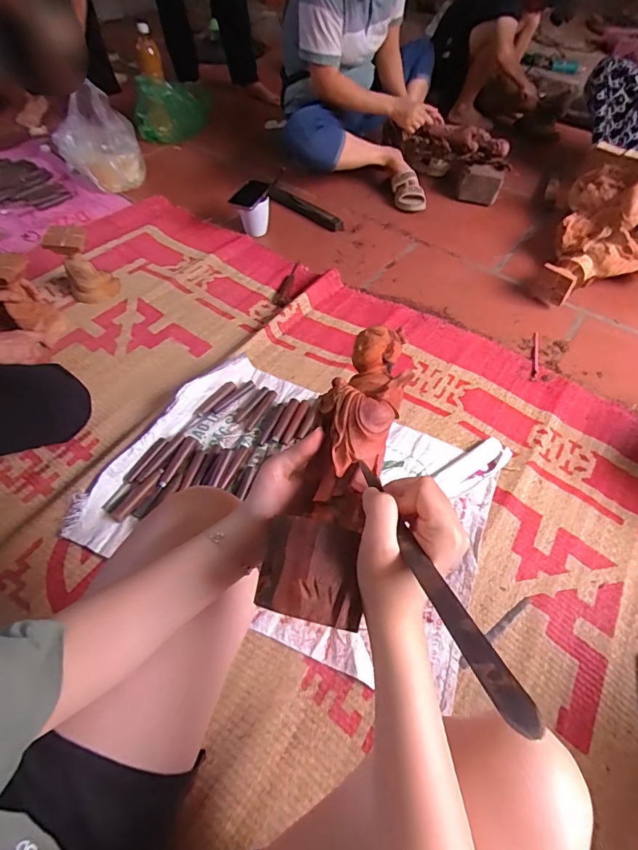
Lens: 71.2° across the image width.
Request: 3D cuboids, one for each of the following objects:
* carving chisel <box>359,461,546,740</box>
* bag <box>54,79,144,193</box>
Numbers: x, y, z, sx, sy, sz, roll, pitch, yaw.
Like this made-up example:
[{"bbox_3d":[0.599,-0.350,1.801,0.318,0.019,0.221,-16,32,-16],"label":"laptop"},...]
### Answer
[{"bbox_3d":[0.068,0.090,0.281,0.019,0.009,0.196,-15,37,-12],"label":"carving chisel"},{"bbox_3d":[-0.627,-0.804,1.268,0.216,0.251,0.161,-21,58,-16],"label":"bag"}]

